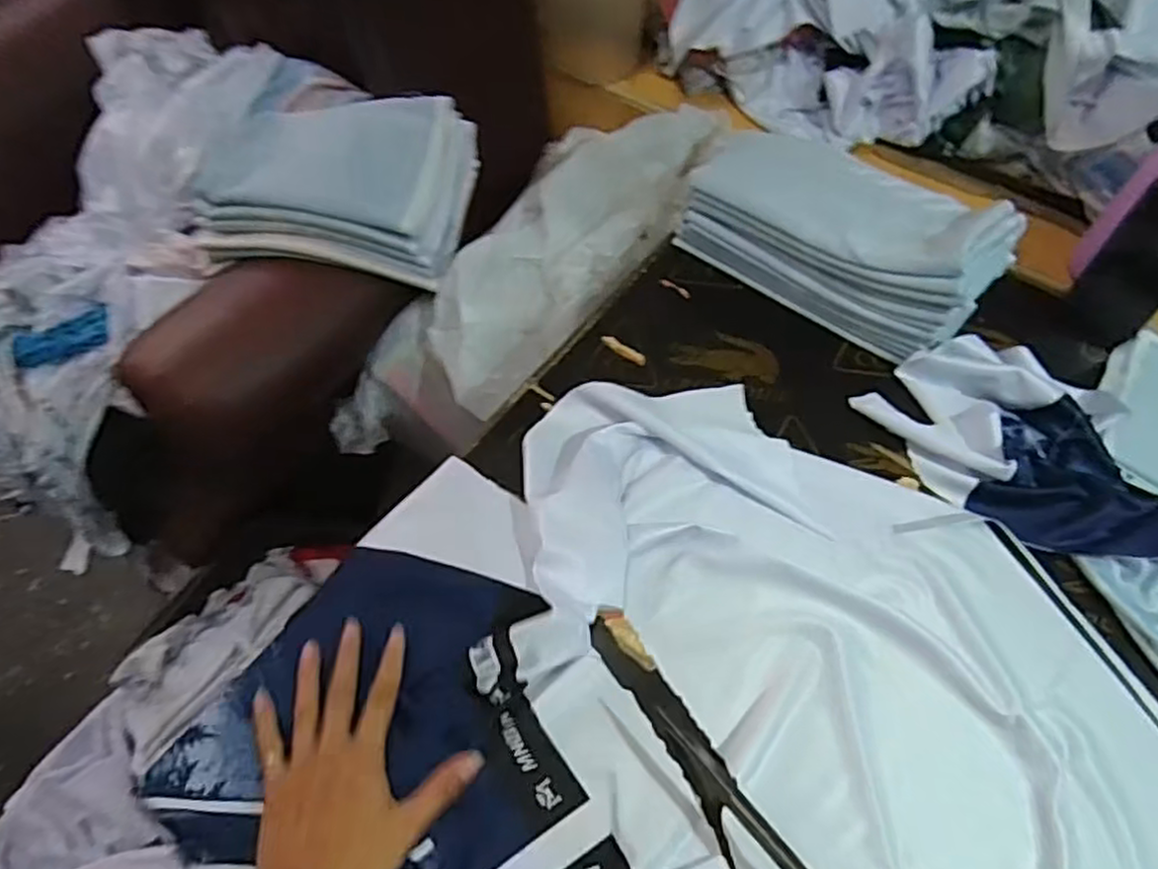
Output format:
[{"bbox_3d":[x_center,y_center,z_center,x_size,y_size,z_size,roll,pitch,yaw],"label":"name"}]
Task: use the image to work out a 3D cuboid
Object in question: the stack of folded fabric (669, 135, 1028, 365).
[{"bbox_3d":[0.277,-0.224,0.725,0.309,0.115,0.186,34,64,18],"label":"stack of folded fabric"}]

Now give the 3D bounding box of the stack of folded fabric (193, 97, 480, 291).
[{"bbox_3d":[-0.291,-0.306,0.844,0.293,0.108,0.198,8,59,4],"label":"stack of folded fabric"}]

